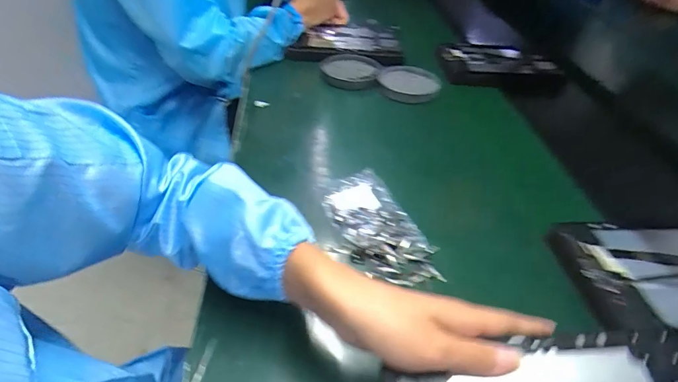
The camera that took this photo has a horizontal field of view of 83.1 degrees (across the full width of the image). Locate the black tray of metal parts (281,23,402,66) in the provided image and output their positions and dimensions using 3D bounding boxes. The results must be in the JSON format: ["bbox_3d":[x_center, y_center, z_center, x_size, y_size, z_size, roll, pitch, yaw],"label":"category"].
[{"bbox_3d":[0.018,-0.334,0.862,0.240,0.031,0.196,9,42,0],"label":"black tray of metal parts"}]

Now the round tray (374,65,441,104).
[{"bbox_3d":[0.134,-0.211,0.740,0.121,0.016,0.117,5,42,-5],"label":"round tray"}]

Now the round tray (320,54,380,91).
[{"bbox_3d":[0.021,-0.241,0.773,0.113,0.027,0.108,5,42,-5],"label":"round tray"}]

